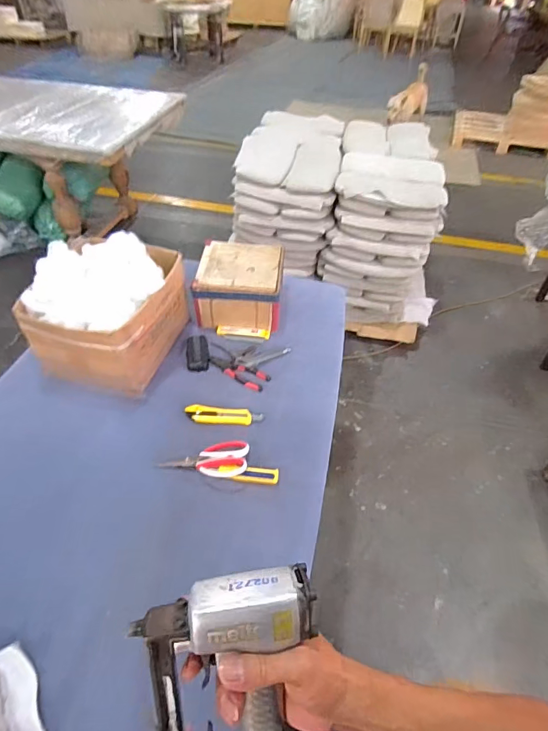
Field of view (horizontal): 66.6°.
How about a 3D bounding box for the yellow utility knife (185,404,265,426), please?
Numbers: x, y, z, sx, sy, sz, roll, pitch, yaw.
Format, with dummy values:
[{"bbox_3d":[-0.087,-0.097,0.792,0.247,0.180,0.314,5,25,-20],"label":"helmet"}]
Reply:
[{"bbox_3d":[-0.105,0.106,0.889,0.161,0.015,0.039,1,45,-1],"label":"yellow utility knife"}]

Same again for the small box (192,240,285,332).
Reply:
[{"bbox_3d":[-0.086,-0.210,1.113,0.212,0.139,0.225,3,46,1],"label":"small box"}]

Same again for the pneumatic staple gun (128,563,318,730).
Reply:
[{"bbox_3d":[-0.041,0.269,0.331,0.122,0.224,0.045,5,11,3],"label":"pneumatic staple gun"}]

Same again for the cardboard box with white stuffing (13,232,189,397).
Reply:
[{"bbox_3d":[-0.374,-0.131,0.948,0.273,0.222,0.299,15,47,13],"label":"cardboard box with white stuffing"}]

